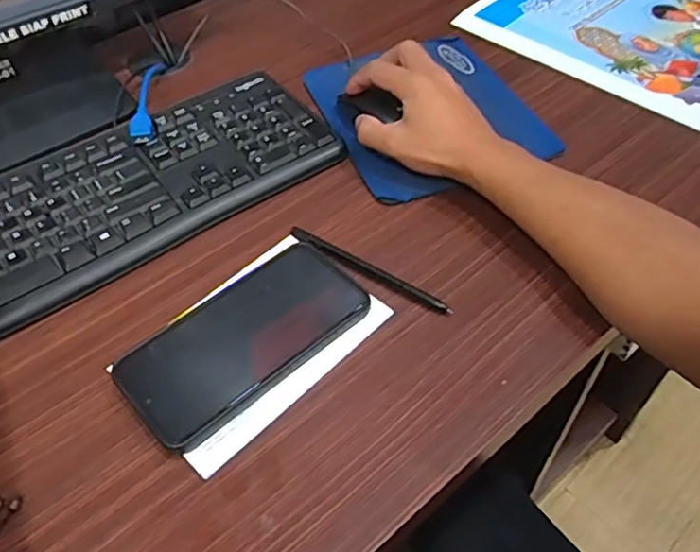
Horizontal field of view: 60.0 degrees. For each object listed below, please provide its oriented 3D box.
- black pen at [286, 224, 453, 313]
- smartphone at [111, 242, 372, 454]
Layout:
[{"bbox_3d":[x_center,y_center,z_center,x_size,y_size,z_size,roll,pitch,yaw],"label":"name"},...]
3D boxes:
[{"bbox_3d":[0.012,-0.005,0.441,0.136,0.008,0.010,29,57,22],"label":"black pen"},{"bbox_3d":[-0.068,0.040,0.403,0.160,0.013,0.082,-35,59,-24],"label":"smartphone"}]

